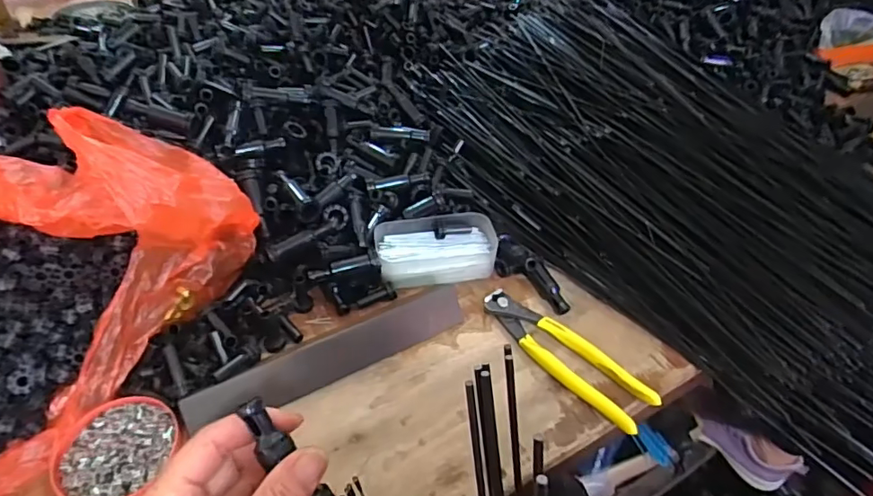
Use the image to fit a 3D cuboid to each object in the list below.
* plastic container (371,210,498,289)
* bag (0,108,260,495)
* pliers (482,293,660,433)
[{"bbox_3d":[0.001,0.002,0.544,0.118,0.033,0.069,-6,44,-10],"label":"plastic container"},{"bbox_3d":[-0.294,0.019,0.403,0.167,0.155,0.277,24,47,21],"label":"bag"},{"bbox_3d":[0.108,0.092,0.472,0.043,0.013,0.169,-33,54,-32],"label":"pliers"}]

